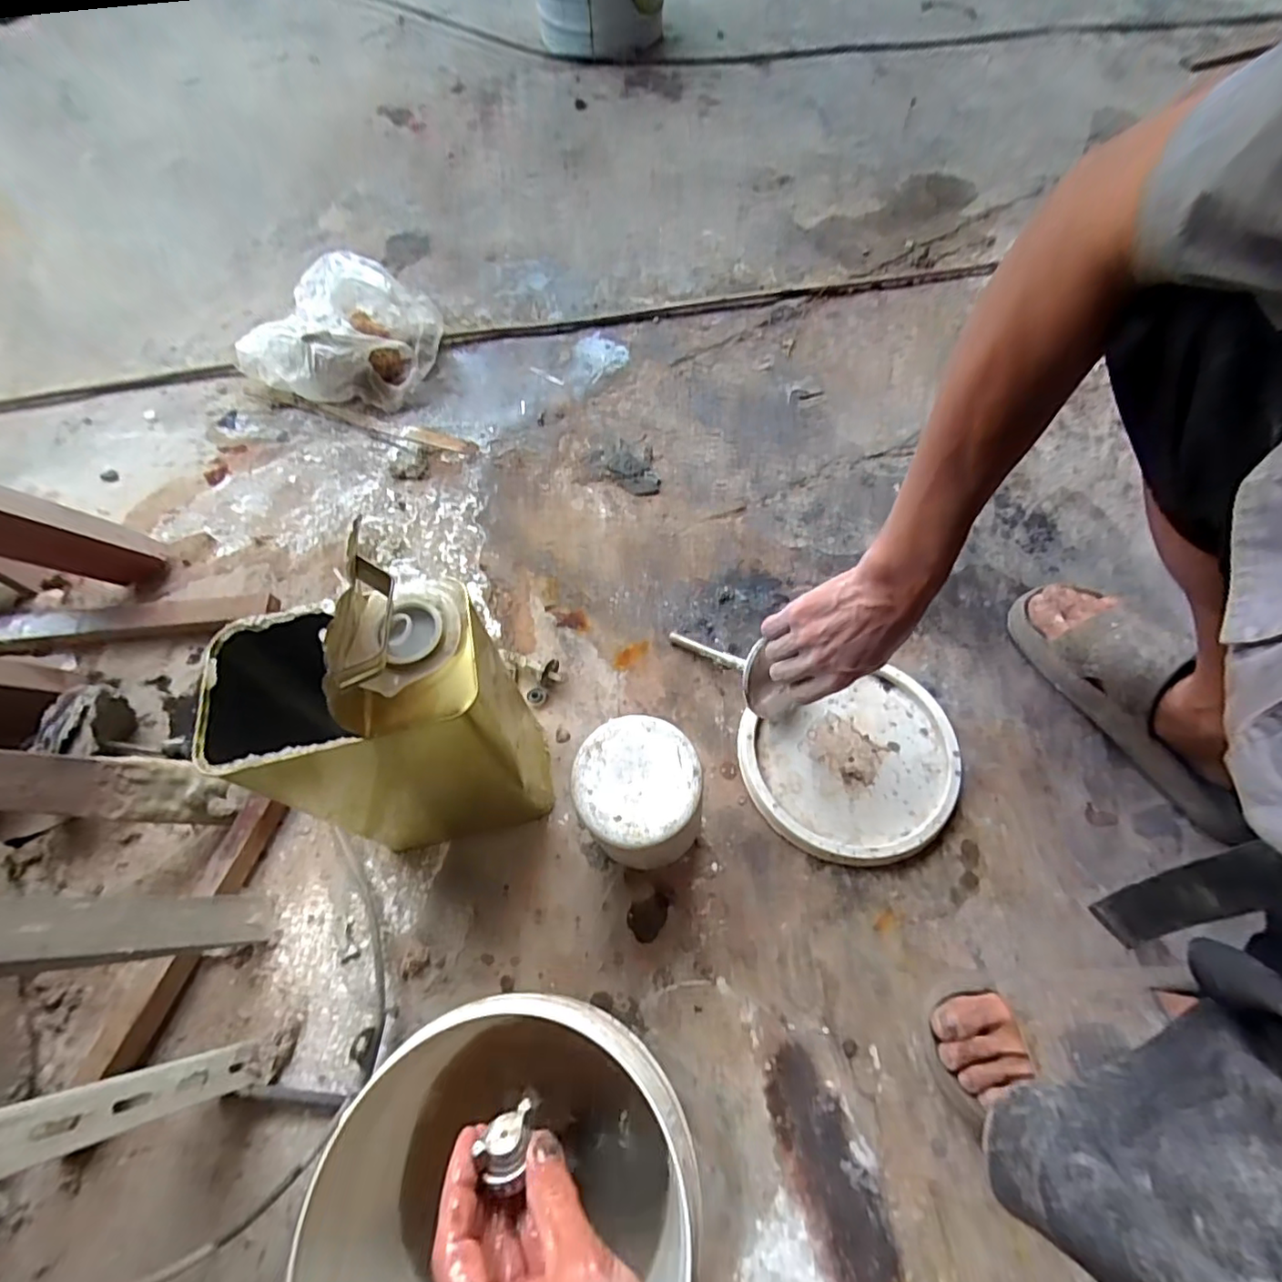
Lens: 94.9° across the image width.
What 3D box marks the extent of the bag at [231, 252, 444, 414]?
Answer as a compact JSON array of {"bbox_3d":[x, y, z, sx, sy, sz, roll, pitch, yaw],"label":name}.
[{"bbox_3d":[-0.452,-0.473,0.891,0.253,0.121,0.215,20,65,13],"label":"bag"}]

